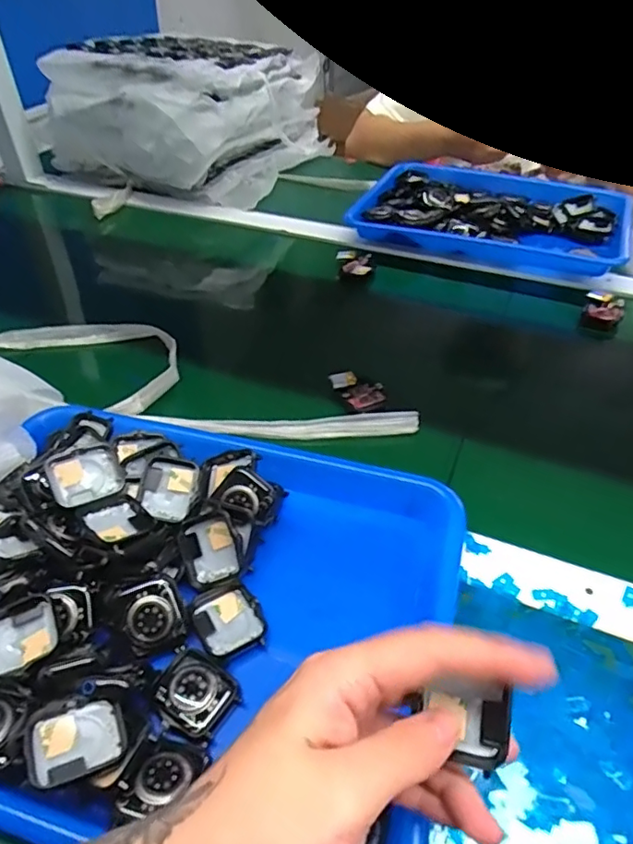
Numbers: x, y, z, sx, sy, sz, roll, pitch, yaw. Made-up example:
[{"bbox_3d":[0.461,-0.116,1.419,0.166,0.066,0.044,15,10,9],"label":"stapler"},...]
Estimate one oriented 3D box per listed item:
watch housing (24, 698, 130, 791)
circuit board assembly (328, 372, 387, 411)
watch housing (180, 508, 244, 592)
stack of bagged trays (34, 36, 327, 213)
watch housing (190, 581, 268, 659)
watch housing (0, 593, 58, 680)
[{"bbox_3d":[-0.115,0.153,0.270,0.042,0.016,0.035,-16,45,-15],"label":"watch housing"},{"bbox_3d":[0.039,-0.028,0.497,0.038,0.014,0.048,-24,48,-22],"label":"circuit board assembly"},{"bbox_3d":[-0.064,0.079,0.349,0.038,0.015,0.045,-26,77,2],"label":"watch housing"},{"bbox_3d":[-0.191,-0.490,0.885,0.313,0.170,0.331,19,47,21],"label":"stack of bagged trays"},{"bbox_3d":[-0.051,0.118,0.332,0.036,0.008,0.042,-24,48,-22],"label":"watch housing"},{"bbox_3d":[-0.161,0.117,0.301,0.044,0.017,0.033,-27,52,-26],"label":"watch housing"}]

